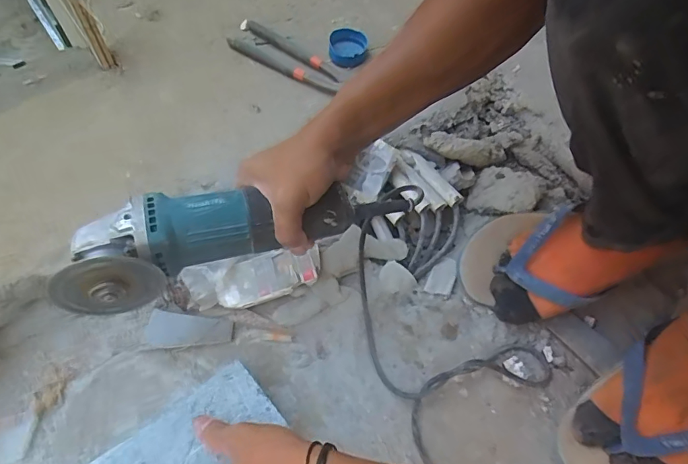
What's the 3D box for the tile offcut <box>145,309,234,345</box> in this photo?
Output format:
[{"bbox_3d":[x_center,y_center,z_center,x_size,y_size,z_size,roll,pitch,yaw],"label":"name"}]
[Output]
[{"bbox_3d":[-0.178,0.114,0.540,0.095,0.011,0.036,7,59,2],"label":"tile offcut"}]

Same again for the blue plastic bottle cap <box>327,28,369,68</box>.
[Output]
[{"bbox_3d":[0.006,-0.261,0.664,0.053,0.021,0.066,-2,59,-4],"label":"blue plastic bottle cap"}]

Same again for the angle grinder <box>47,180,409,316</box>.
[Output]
[{"bbox_3d":[-0.094,-0.004,0.436,0.306,0.071,0.067,-15,61,-20],"label":"angle grinder"}]

